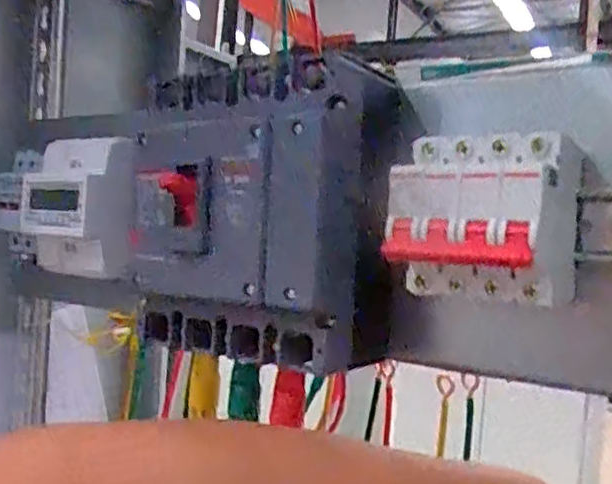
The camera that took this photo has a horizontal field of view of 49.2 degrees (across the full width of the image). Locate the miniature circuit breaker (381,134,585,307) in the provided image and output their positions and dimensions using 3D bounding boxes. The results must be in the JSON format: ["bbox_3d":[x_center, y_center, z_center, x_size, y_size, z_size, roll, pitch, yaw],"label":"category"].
[{"bbox_3d":[0.080,-0.011,0.310,0.075,0.073,0.062,5,1,32],"label":"miniature circuit breaker"}]

